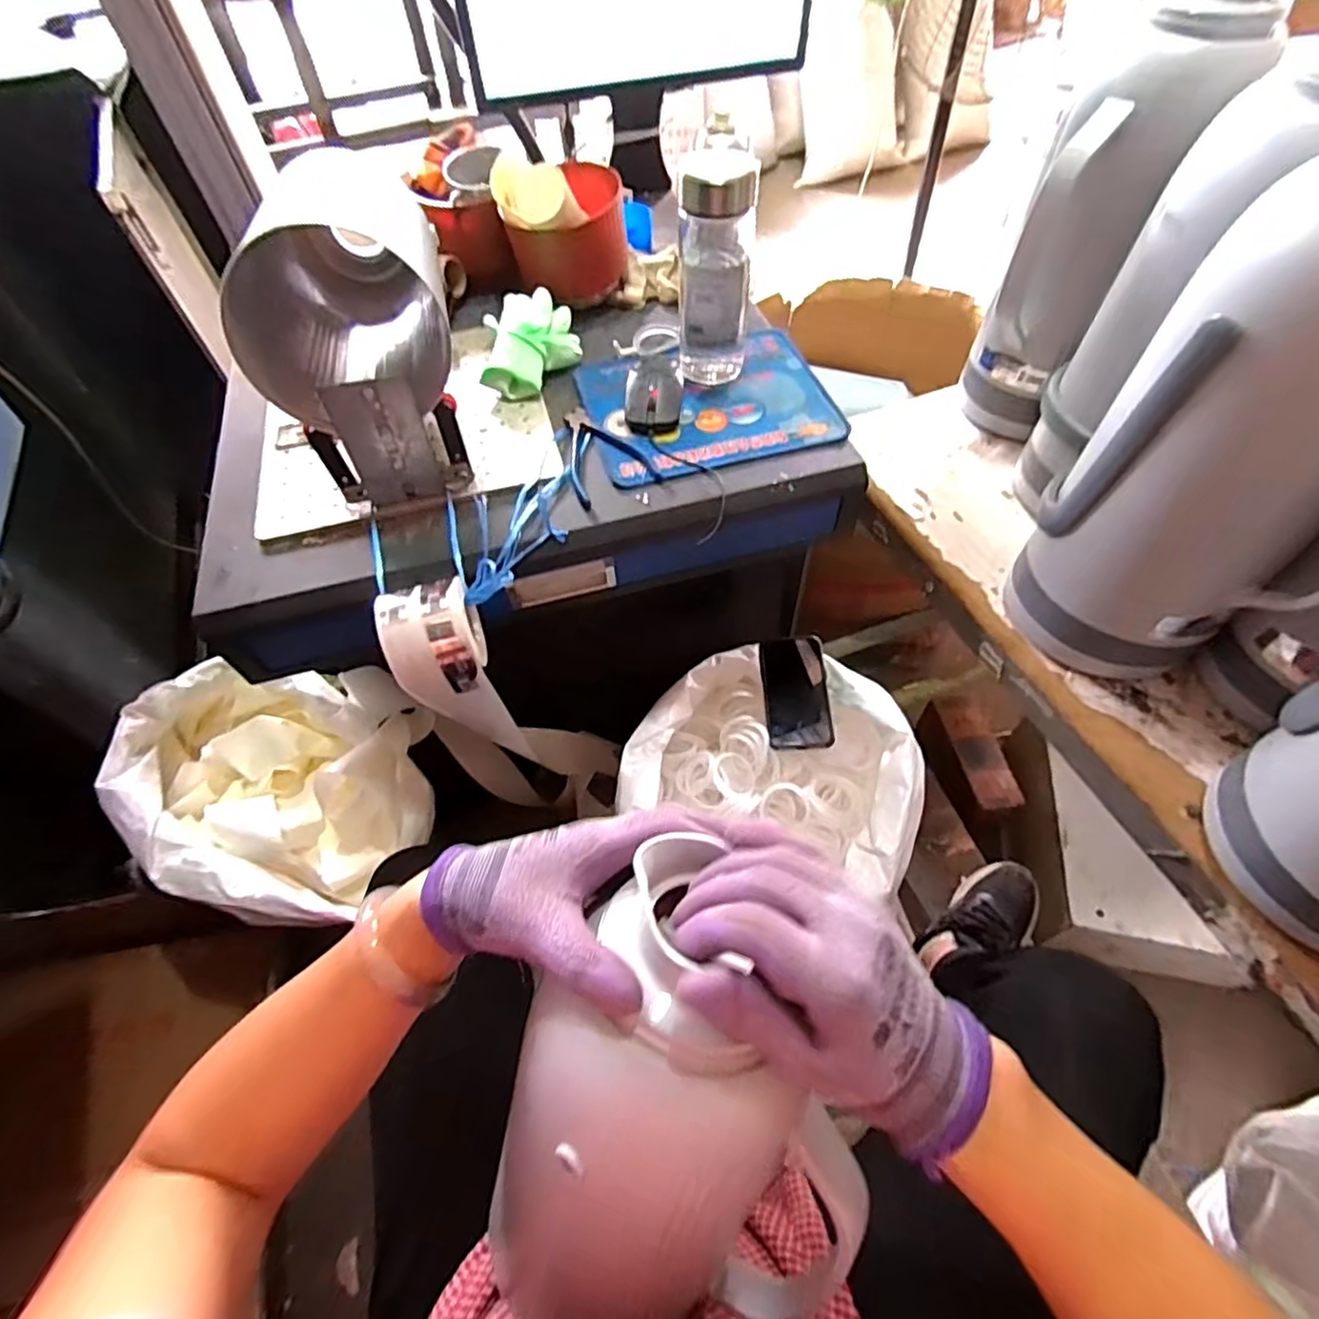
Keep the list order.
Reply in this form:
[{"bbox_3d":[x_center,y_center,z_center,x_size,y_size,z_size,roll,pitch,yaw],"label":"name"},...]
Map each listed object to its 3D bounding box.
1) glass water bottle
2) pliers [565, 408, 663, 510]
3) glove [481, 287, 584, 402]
[{"bbox_3d":[0.059,-0.400,0.666,0.073,0.199,0.082,5,55,7],"label":"glass water bottle"},{"bbox_3d":[-0.058,-0.221,0.668,0.086,0.013,0.142,-16,56,-8],"label":"pliers"},{"bbox_3d":[-0.147,-0.361,0.734,0.102,0.060,0.132,-3,55,1],"label":"glove"}]

